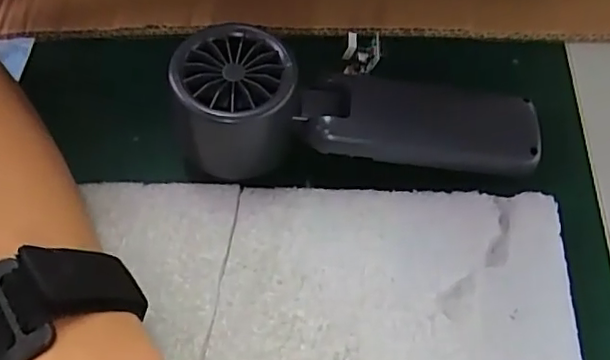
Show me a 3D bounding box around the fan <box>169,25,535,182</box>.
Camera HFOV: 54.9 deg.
[{"bbox_3d":[0.022,-0.030,0.276,0.165,0.053,0.061,7,59,-9],"label":"fan"}]

